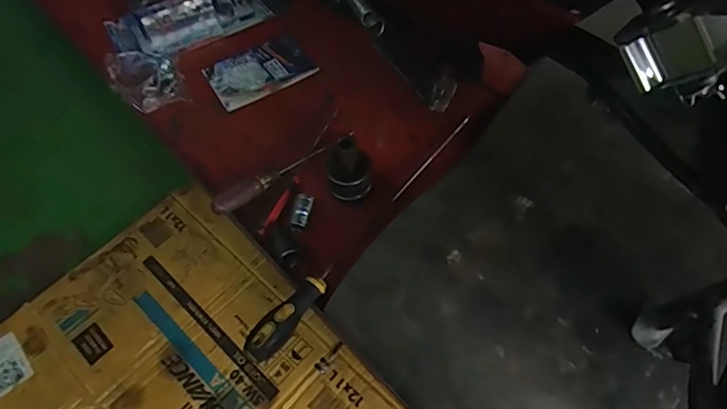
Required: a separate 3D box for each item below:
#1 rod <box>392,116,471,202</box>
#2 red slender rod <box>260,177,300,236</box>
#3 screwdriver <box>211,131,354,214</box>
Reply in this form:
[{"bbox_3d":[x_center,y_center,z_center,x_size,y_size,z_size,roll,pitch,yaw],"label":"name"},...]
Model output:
[{"bbox_3d":[0.082,-0.056,0.614,0.006,0.009,0.159,33,65,21],"label":"rod"},{"bbox_3d":[-0.095,0.001,0.586,0.012,0.008,0.084,20,61,15],"label":"red slender rod"},{"bbox_3d":[-0.090,-0.044,0.599,0.191,0.028,0.021,-35,63,-17],"label":"screwdriver"}]

